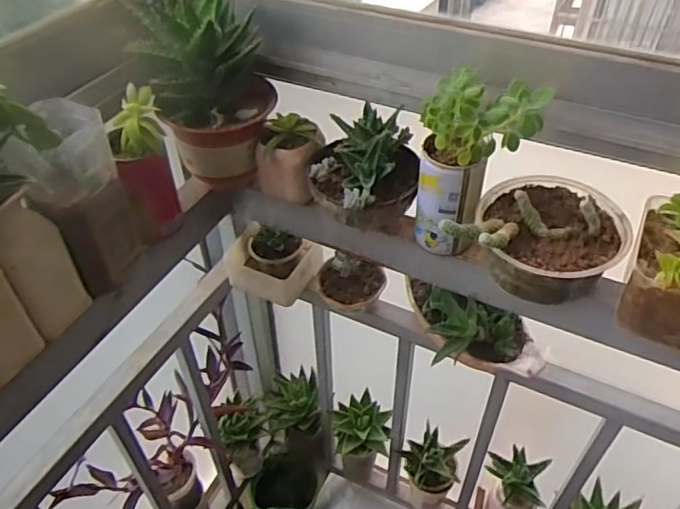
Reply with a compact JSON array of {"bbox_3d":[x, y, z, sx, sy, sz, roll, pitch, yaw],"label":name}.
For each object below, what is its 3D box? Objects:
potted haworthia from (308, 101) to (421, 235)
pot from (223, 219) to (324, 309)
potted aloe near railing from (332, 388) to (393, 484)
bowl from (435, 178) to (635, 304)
[{"bbox_3d":[0.025,-0.084,0.621,0.116,0.100,0.116,1,43,2],"label":"potted haworthia"},{"bbox_3d":[-0.094,0.004,0.784,0.108,0.075,0.088,23,48,23],"label":"pot"},{"bbox_3d":[0.040,0.350,1.050,0.094,0.189,0.094,0,43,0],"label":"potted aloe near railing"},{"bbox_3d":[0.202,-0.017,0.569,0.142,0.085,0.155,0,43,0],"label":"bowl"}]

